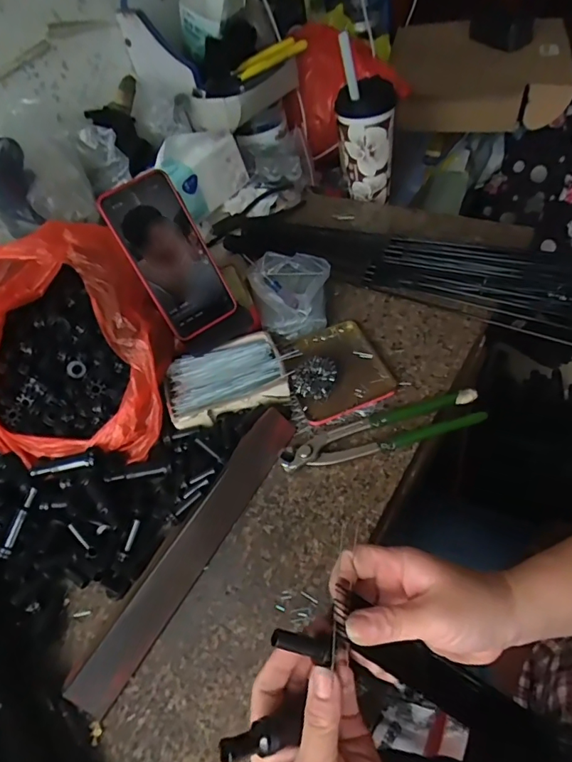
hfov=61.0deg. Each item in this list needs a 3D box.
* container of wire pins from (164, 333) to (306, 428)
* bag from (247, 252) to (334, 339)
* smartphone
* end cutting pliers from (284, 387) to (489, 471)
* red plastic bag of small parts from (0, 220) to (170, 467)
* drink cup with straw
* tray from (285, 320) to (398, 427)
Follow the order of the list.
[{"bbox_3d":[-0.064,-0.007,0.518,0.133,0.027,0.087,-18,53,-11],"label":"container of wire pins"},{"bbox_3d":[0.009,-0.109,0.591,0.092,0.046,0.118,-17,50,-2],"label":"bag"},{"bbox_3d":[-0.120,-0.129,0.506,0.079,0.160,0.016,-33,22,-10],"label":"smartphone"},{"bbox_3d":[0.092,0.046,0.468,0.196,0.027,0.044,-10,51,-5],"label":"end cutting pliers"},{"bbox_3d":[-0.232,-0.042,0.492,0.210,0.125,0.216,-9,51,-4],"label":"red plastic bag of small parts"},{"bbox_3d":[0.119,-0.373,0.715,0.082,0.210,0.083,2,52,14],"label":"drink cup with straw"},{"bbox_3d":[0.053,-0.015,0.532,0.101,0.019,0.123,-16,52,-9],"label":"tray"}]

